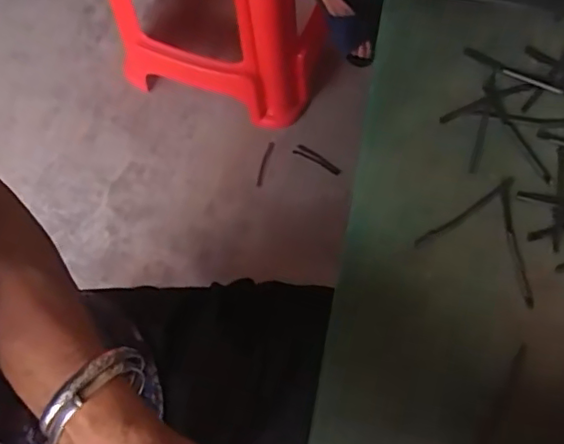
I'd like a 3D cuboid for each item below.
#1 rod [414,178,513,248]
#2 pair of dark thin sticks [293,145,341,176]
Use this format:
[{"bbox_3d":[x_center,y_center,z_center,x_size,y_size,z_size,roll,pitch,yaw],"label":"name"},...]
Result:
[{"bbox_3d":[0.142,-0.007,0.457,0.095,0.005,0.009,-32,72,-10],"label":"rod"},{"bbox_3d":[0.069,-0.119,1.131,0.097,0.007,0.023,27,73,11],"label":"pair of dark thin sticks"}]

